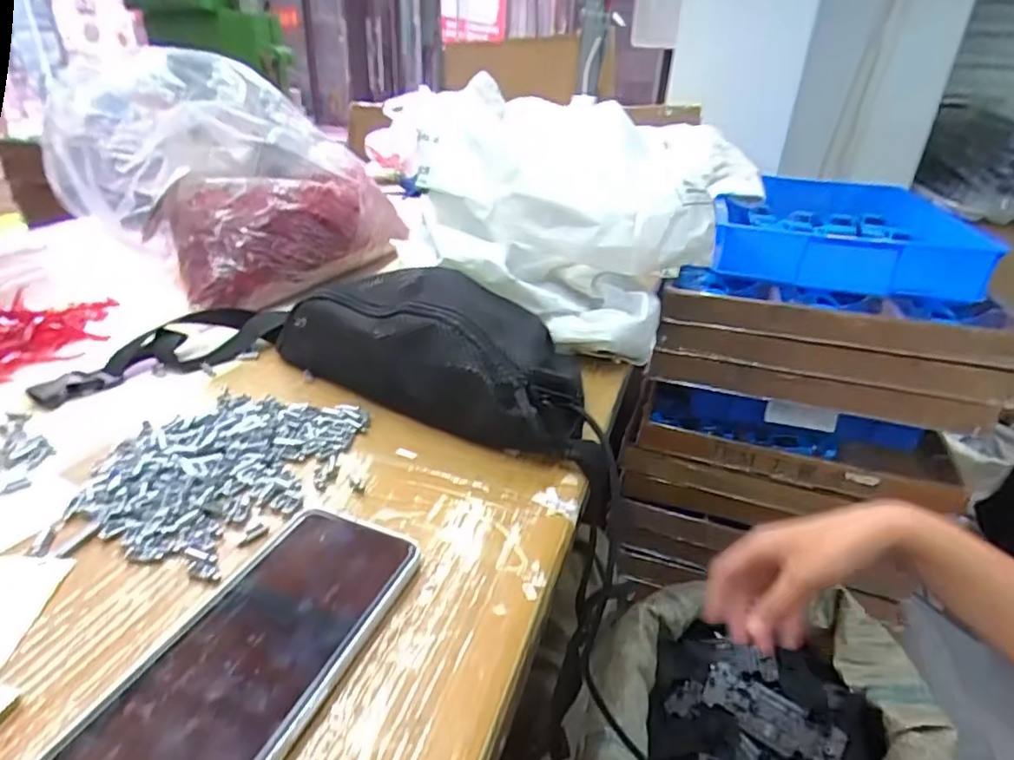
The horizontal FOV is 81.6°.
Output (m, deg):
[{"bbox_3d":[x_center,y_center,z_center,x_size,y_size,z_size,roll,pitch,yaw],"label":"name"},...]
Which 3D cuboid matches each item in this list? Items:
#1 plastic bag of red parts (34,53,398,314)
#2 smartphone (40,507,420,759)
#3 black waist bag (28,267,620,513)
[{"bbox_3d":[-0.328,-0.229,0.660,0.315,0.210,0.244,23,35,32],"label":"plastic bag of red parts"},{"bbox_3d":[-0.111,0.121,0.268,0.077,0.015,0.165,13,31,18],"label":"smartphone"},{"bbox_3d":[-0.059,-0.035,0.485,0.272,0.078,0.151,15,31,17],"label":"black waist bag"}]

